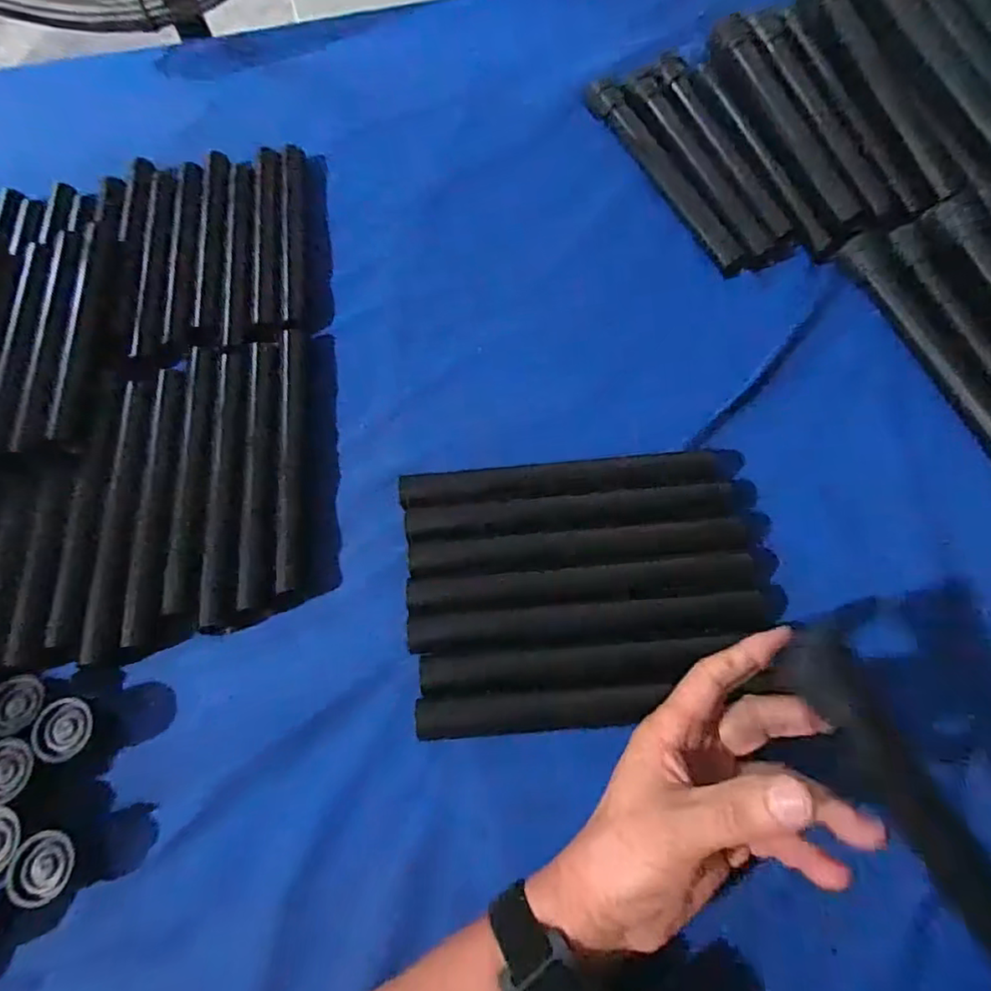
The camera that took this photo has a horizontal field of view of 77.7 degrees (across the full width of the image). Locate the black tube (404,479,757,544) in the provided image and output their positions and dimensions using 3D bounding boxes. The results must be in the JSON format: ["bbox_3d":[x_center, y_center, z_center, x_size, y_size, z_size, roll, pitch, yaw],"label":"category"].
[{"bbox_3d":[0.060,0.010,0.431,0.237,0.028,0.029,-6,65,0],"label":"black tube"}]

